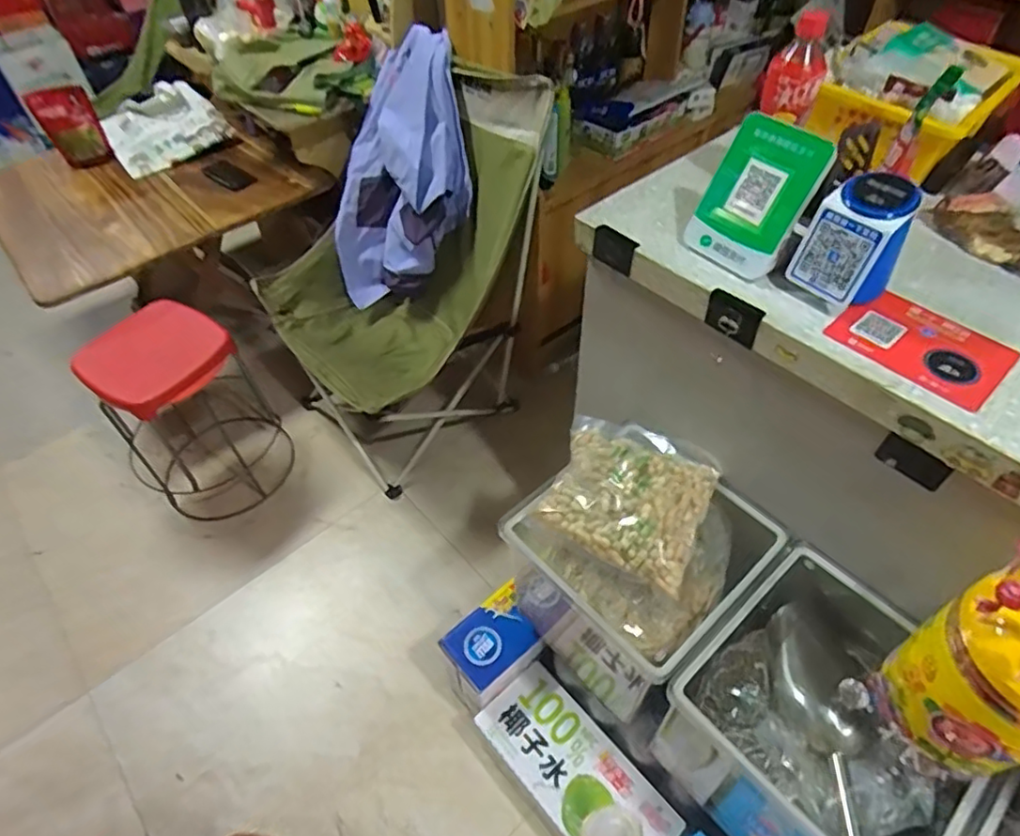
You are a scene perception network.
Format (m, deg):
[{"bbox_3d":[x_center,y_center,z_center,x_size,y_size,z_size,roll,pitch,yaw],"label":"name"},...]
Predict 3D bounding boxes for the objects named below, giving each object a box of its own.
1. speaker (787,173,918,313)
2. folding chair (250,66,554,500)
[{"bbox_3d":[0.375,-0.192,0.659,0.103,0.112,0.088,-31,56,-23],"label":"speaker"},{"bbox_3d":[-0.296,-0.346,1.532,0.603,0.856,0.560,36,59,27],"label":"folding chair"}]

